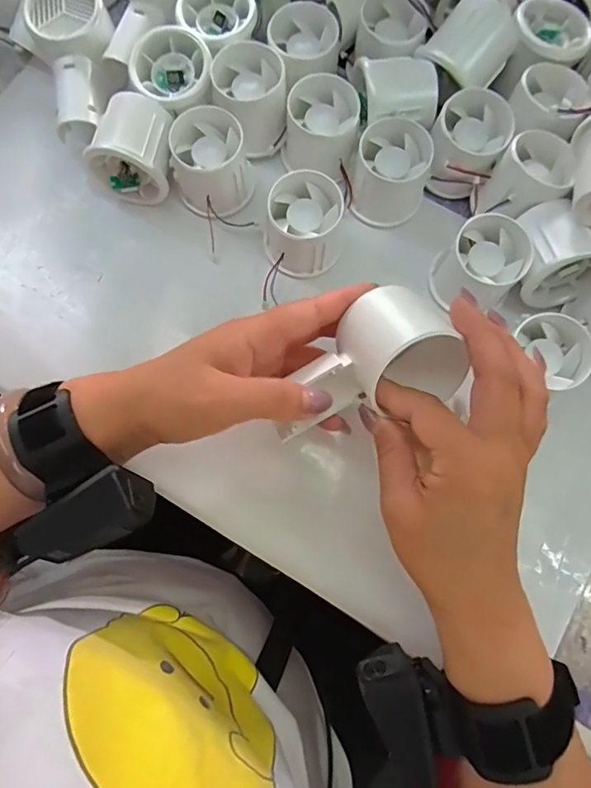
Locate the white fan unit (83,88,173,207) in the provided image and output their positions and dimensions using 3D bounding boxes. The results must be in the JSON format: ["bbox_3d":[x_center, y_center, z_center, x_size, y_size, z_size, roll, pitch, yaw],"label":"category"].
[{"bbox_3d":[-0.113,-0.176,0.349,0.052,0.046,0.058,21,79,3],"label":"white fan unit"}]

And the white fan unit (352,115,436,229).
[{"bbox_3d":[0.069,-0.160,0.349,0.052,0.046,0.052,11,78,2],"label":"white fan unit"}]

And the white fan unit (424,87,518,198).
[{"bbox_3d":[0.125,-0.181,0.351,0.050,0.046,0.057,25,78,5],"label":"white fan unit"}]

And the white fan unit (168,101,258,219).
[{"bbox_3d":[-0.062,-0.168,0.347,0.055,0.047,0.058,0,79,-1],"label":"white fan unit"}]

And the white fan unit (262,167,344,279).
[{"bbox_3d":[0.006,-0.119,0.339,0.056,0.045,0.057,5,77,0],"label":"white fan unit"}]

